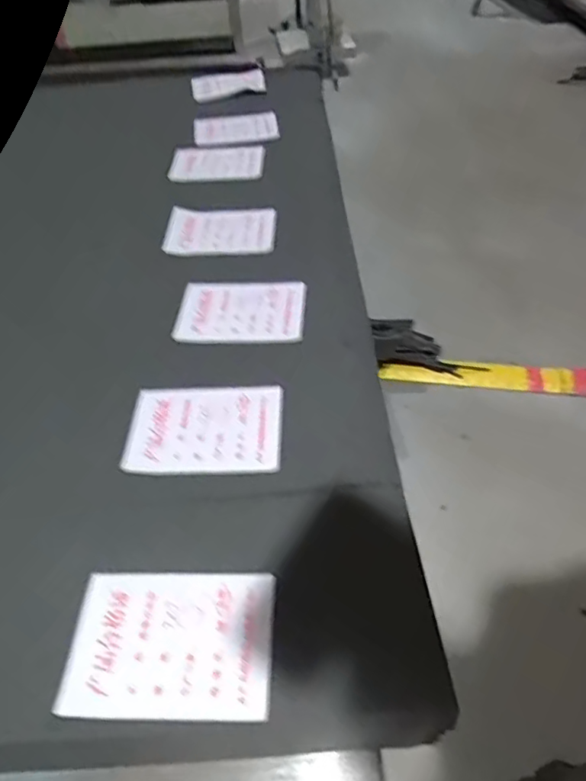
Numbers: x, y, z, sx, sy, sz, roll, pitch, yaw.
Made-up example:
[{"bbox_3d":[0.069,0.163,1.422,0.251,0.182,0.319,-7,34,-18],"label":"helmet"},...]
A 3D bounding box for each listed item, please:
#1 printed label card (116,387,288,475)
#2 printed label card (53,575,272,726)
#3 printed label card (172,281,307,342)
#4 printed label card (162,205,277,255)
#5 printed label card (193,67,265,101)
[{"bbox_3d":[-0.062,0.026,0.417,0.107,0.005,0.075,-1,48,3],"label":"printed label card"},{"bbox_3d":[-0.065,0.134,0.313,0.106,0.009,0.074,0,46,3],"label":"printed label card"},{"bbox_3d":[-0.044,-0.070,0.505,0.107,0.007,0.076,0,50,5],"label":"printed label card"},{"bbox_3d":[-0.074,-0.164,0.594,0.110,0.008,0.077,-2,46,1],"label":"printed label card"},{"bbox_3d":[-0.093,-0.444,0.842,0.104,0.016,0.052,-11,53,-7],"label":"printed label card"}]

